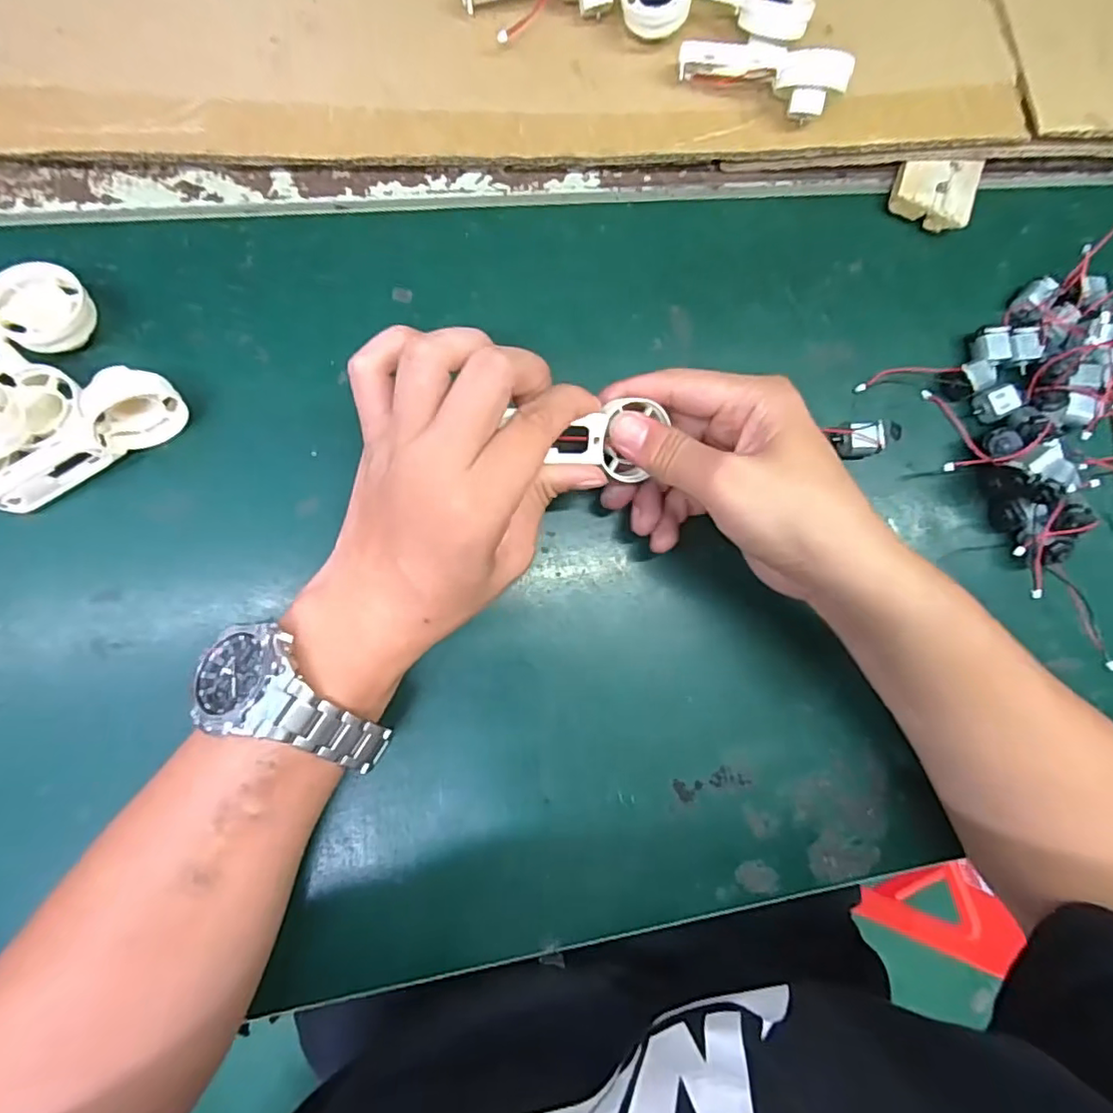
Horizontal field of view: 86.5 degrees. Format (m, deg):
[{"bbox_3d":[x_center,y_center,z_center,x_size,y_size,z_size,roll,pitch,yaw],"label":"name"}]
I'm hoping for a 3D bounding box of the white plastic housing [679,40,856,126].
[{"bbox_3d":[0.115,-0.267,0.330,0.092,0.023,0.023,16,82,7],"label":"white plastic housing"}]

